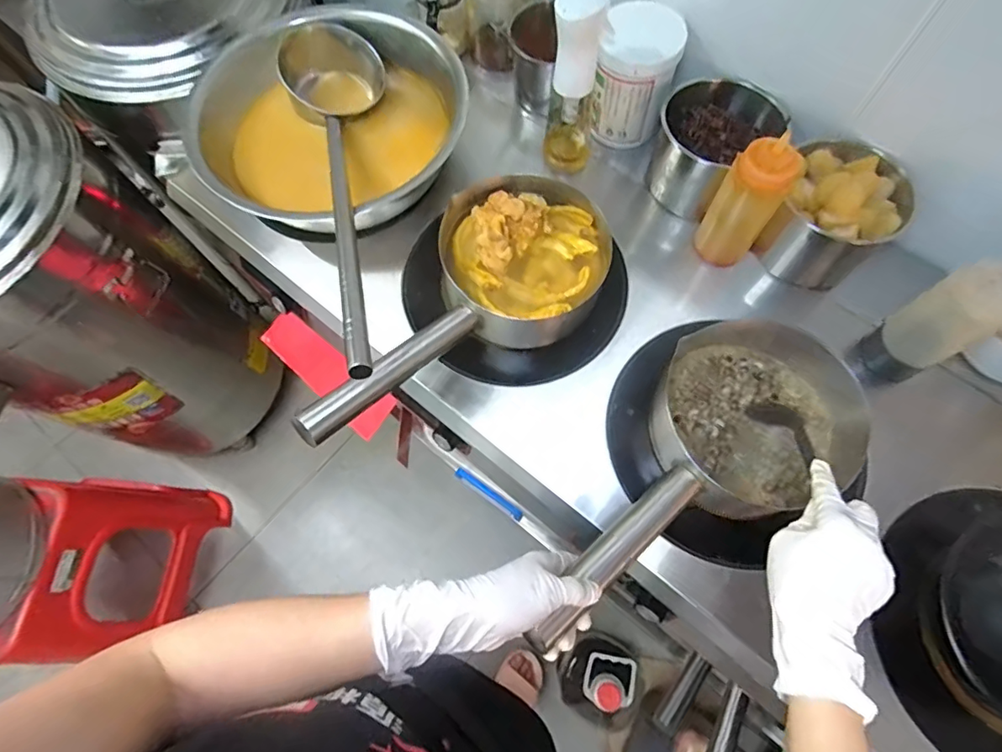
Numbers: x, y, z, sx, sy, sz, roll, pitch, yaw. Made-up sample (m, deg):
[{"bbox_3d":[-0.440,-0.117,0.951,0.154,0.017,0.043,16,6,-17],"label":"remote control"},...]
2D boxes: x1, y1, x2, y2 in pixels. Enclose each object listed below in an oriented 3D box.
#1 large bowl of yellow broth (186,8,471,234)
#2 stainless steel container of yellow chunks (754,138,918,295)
[{"bbox_3d":[-0.215,-0.327,0.728,0.335,0.137,0.325,0,70,1],"label":"large bowl of yellow broth"},{"bbox_3d":[0.405,-0.198,0.653,0.121,0.133,0.120,31,74,12],"label":"stainless steel container of yellow chunks"}]

